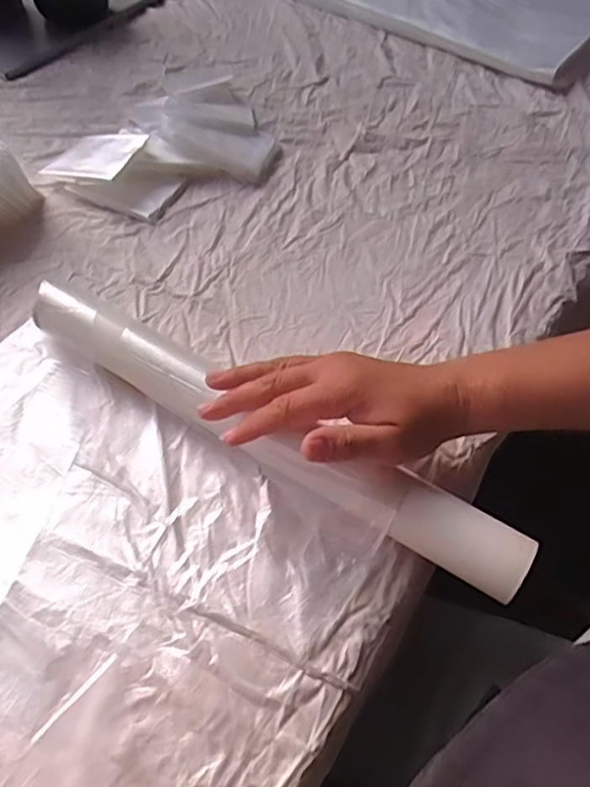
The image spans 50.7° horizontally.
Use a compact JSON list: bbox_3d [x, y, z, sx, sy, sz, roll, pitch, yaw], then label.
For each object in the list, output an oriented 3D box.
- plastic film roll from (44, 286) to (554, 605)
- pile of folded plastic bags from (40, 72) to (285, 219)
[{"bbox_3d":[-0.025,0.017,0.400,0.360,0.033,0.037,28,59,17],"label":"plastic film roll"},{"bbox_3d":[-0.106,-0.238,0.586,0.158,0.030,0.203,26,58,14],"label":"pile of folded plastic bags"}]

